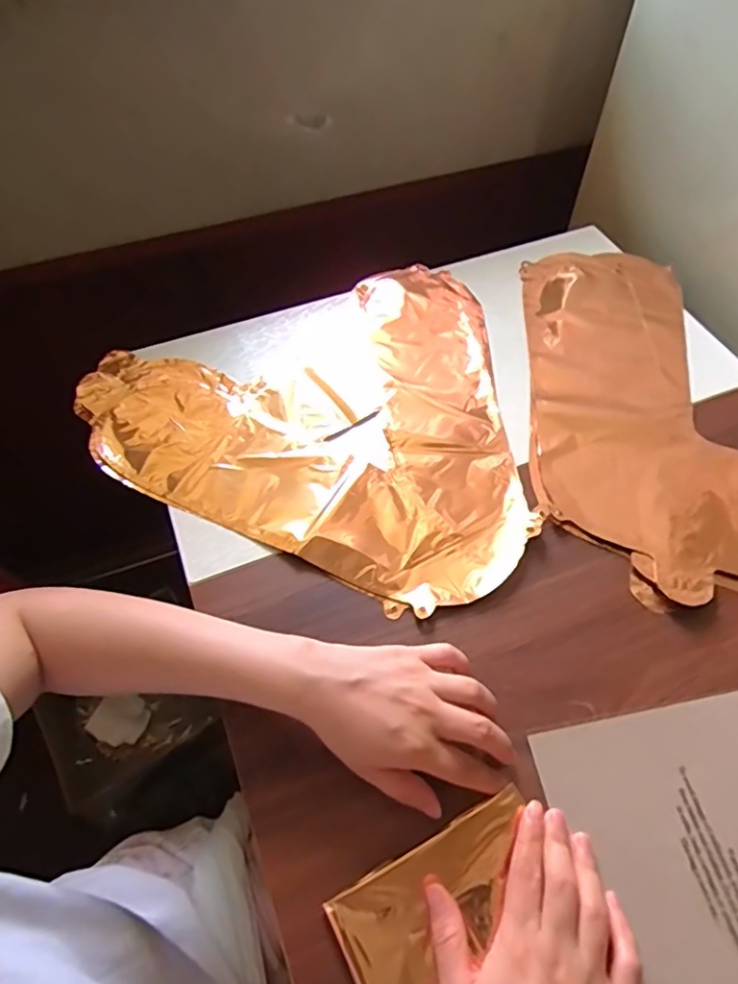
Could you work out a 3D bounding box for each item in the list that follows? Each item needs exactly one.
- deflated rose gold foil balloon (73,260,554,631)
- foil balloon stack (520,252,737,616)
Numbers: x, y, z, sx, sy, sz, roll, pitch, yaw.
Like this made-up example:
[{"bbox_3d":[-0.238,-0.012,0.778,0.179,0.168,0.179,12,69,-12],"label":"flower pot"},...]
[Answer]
[{"bbox_3d":[-0.053,-0.061,0.533,0.388,0.011,0.385,-12,57,-7],"label":"deflated rose gold foil balloon"},{"bbox_3d":[0.270,-0.095,0.555,0.238,0.010,0.425,-1,56,-1],"label":"foil balloon stack"}]

